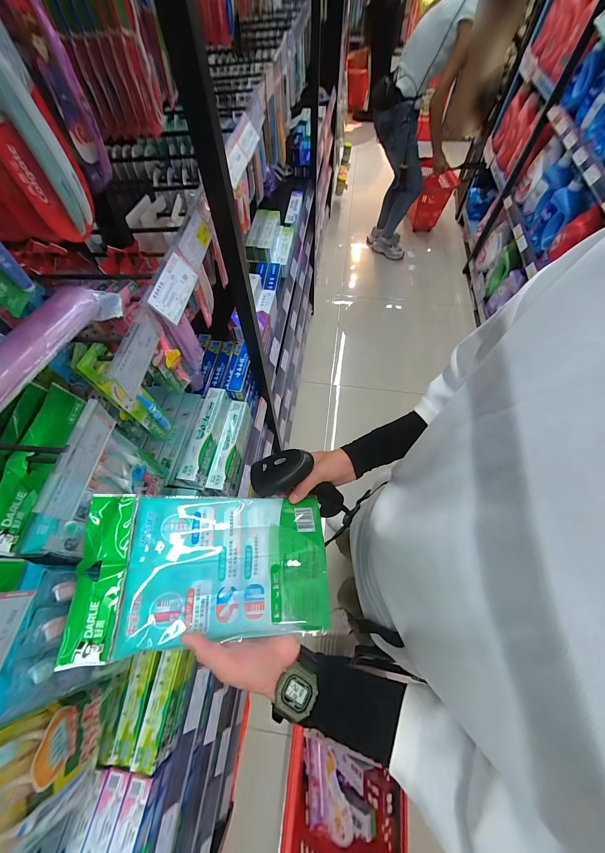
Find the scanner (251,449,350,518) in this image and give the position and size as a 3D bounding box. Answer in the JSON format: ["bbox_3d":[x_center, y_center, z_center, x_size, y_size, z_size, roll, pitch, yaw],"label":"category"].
[{"bbox_3d":[0.004,0.092,0.457,0.068,0.157,0.071,-14,52,43],"label":"scanner"}]

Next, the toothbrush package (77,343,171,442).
[{"bbox_3d":[-0.242,-0.033,0.429,0.013,0.211,0.041,37,69,18],"label":"toothbrush package"}]

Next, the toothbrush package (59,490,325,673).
[{"bbox_3d":[-0.106,0.165,0.357,0.278,0.021,0.162,3,62,-17],"label":"toothbrush package"}]

